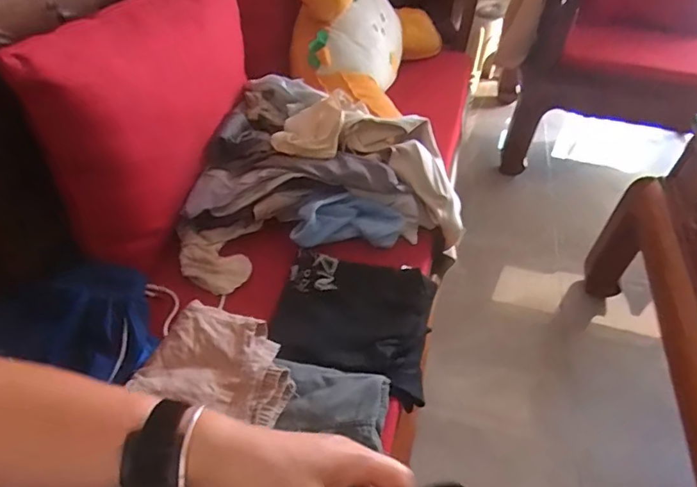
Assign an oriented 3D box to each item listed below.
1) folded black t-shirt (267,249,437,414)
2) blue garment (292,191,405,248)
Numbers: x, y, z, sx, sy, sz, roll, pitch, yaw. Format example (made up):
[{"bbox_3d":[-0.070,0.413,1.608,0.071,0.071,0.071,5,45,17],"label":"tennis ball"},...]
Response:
[{"bbox_3d":[0.008,0.105,0.729,0.222,0.047,0.210,12,44,6],"label":"folded black t-shirt"},{"bbox_3d":[0.000,-0.035,0.833,0.179,0.077,0.068,1,44,-5],"label":"blue garment"}]

